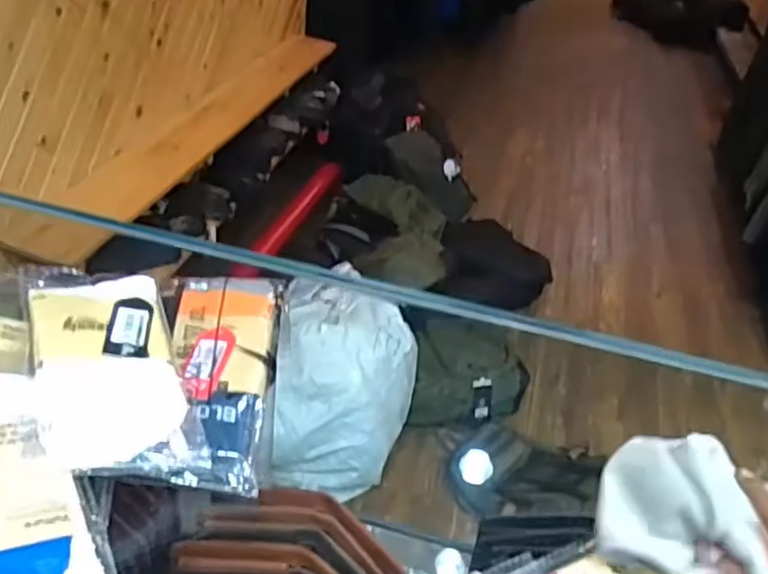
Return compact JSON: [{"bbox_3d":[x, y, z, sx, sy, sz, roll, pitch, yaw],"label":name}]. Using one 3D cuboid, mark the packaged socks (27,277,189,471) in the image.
[{"bbox_3d":[-0.182,0.044,0.456,0.084,0.028,0.167,-10,40,-22],"label":"packaged socks"}]

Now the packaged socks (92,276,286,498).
[{"bbox_3d":[-0.119,0.059,0.491,0.081,0.028,0.196,6,36,-3],"label":"packaged socks"}]

